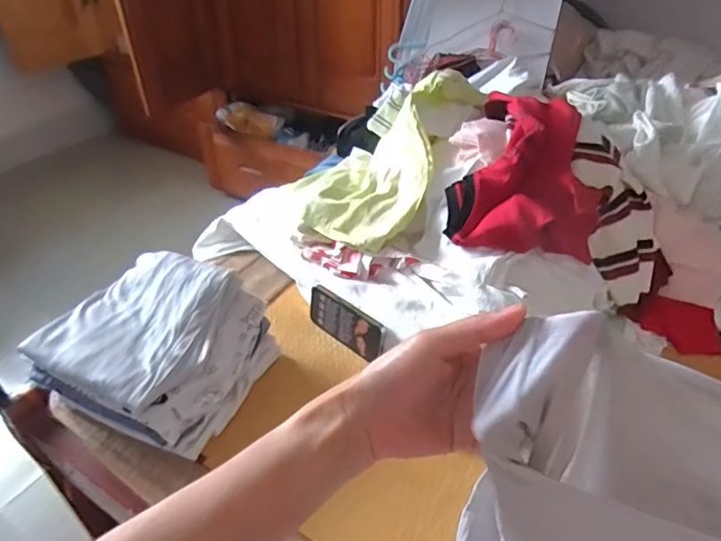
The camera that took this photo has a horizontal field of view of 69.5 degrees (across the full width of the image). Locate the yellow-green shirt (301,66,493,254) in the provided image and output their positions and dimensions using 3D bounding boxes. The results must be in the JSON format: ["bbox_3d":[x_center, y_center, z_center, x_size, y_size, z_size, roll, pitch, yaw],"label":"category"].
[{"bbox_3d":[0.028,-0.204,0.886,0.231,0.182,0.338,18,43,21],"label":"yellow-green shirt"}]

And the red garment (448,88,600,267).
[{"bbox_3d":[0.243,-0.153,0.789,0.208,0.136,0.246,5,40,6],"label":"red garment"}]

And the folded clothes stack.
[{"bbox_3d":[-0.267,0.101,0.694,0.233,0.122,0.212,15,42,18],"label":"folded clothes stack"}]

